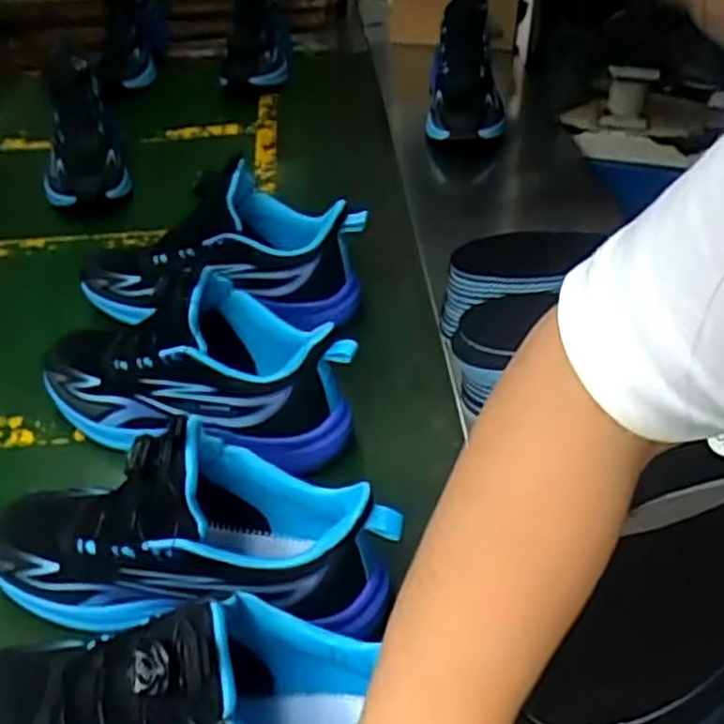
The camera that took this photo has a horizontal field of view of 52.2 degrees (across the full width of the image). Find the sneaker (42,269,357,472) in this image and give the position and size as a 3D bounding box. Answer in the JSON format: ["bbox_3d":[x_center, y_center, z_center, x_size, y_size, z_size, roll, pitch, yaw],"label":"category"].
[{"bbox_3d":[-0.140,0.004,0.599,0.277,0.149,0.087,7,43,12],"label":"sneaker"}]

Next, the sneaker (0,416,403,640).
[{"bbox_3d":[-0.116,0.103,0.469,0.278,0.133,0.084,5,43,10],"label":"sneaker"}]

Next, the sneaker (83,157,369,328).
[{"bbox_3d":[-0.134,-0.106,0.707,0.276,0.119,0.085,5,42,2],"label":"sneaker"}]

